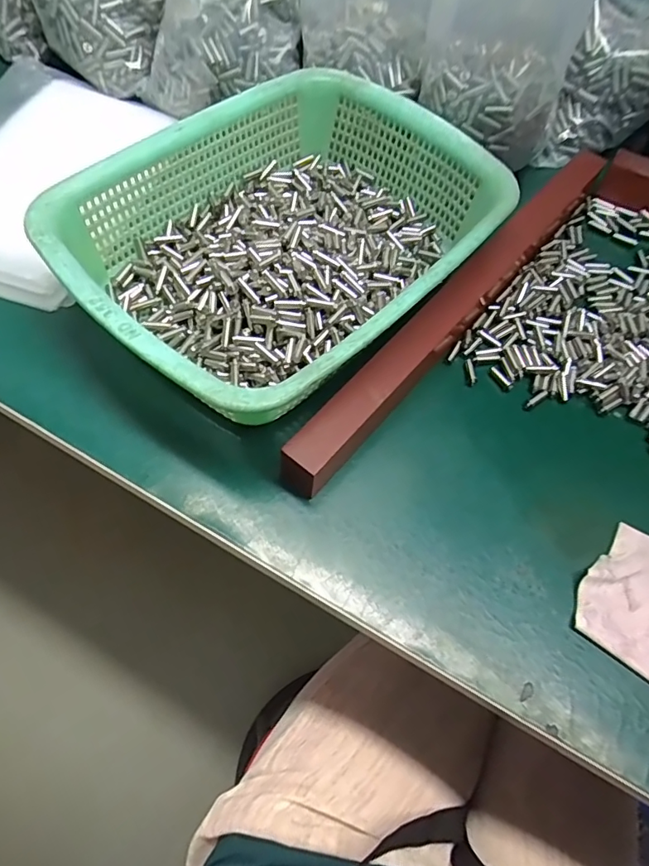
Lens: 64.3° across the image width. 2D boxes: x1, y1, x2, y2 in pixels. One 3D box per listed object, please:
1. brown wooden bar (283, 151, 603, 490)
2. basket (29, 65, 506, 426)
[{"bbox_3d":[0.109,-0.104,0.385,0.025,0.039,0.392,38,67,15],"label":"brown wooden bar"},{"bbox_3d":[-0.021,-0.138,0.369,0.218,0.074,0.288,41,68,16],"label":"basket"}]

